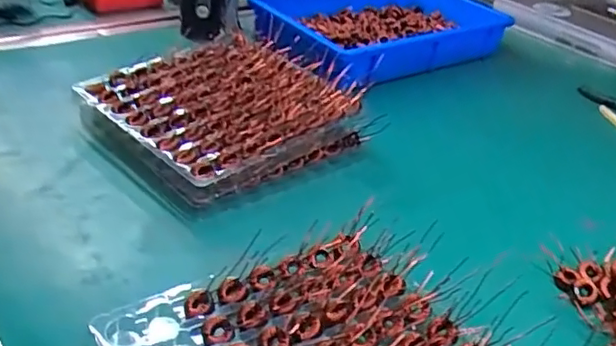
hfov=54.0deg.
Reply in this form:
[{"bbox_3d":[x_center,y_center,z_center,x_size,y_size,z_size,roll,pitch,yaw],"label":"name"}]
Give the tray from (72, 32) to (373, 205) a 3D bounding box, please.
[{"bbox_3d":[-0.109,-0.089,0.789,0.271,0.083,0.279,33,40,33],"label":"tray"}]

